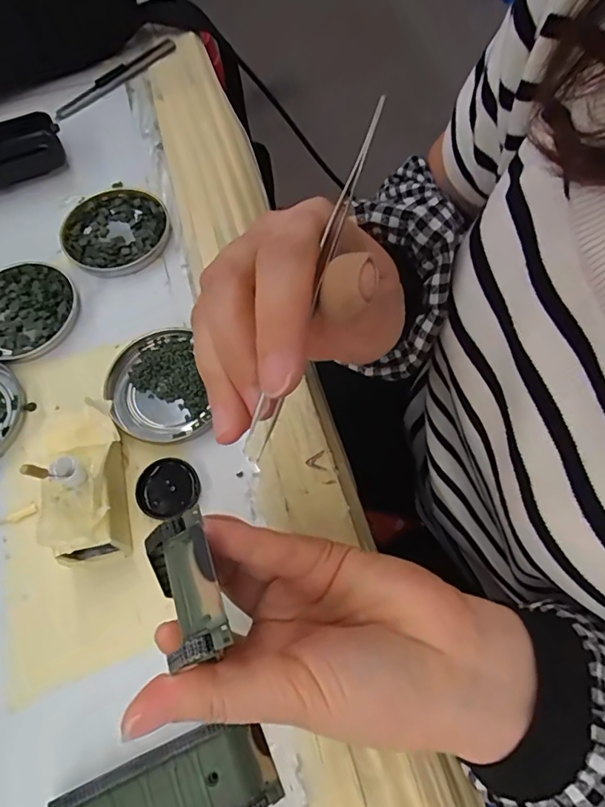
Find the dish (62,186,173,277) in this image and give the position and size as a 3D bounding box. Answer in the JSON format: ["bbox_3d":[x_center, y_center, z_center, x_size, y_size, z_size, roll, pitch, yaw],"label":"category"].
[{"bbox_3d":[-0.140,-0.130,0.382,0.077,0.010,0.077,-1,65,2],"label":"dish"}]

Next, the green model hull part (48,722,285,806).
[{"bbox_3d":[-0.061,0.181,0.232,0.097,0.019,0.043,-23,66,-9],"label":"green model hull part"}]

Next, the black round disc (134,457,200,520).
[{"bbox_3d":[-0.080,0.049,0.298,0.035,0.004,0.034,-1,65,2],"label":"black round disc"}]

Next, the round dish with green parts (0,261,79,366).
[{"bbox_3d":[-0.196,-0.064,0.355,0.076,0.009,0.077,-1,65,2],"label":"round dish with green parts"}]

